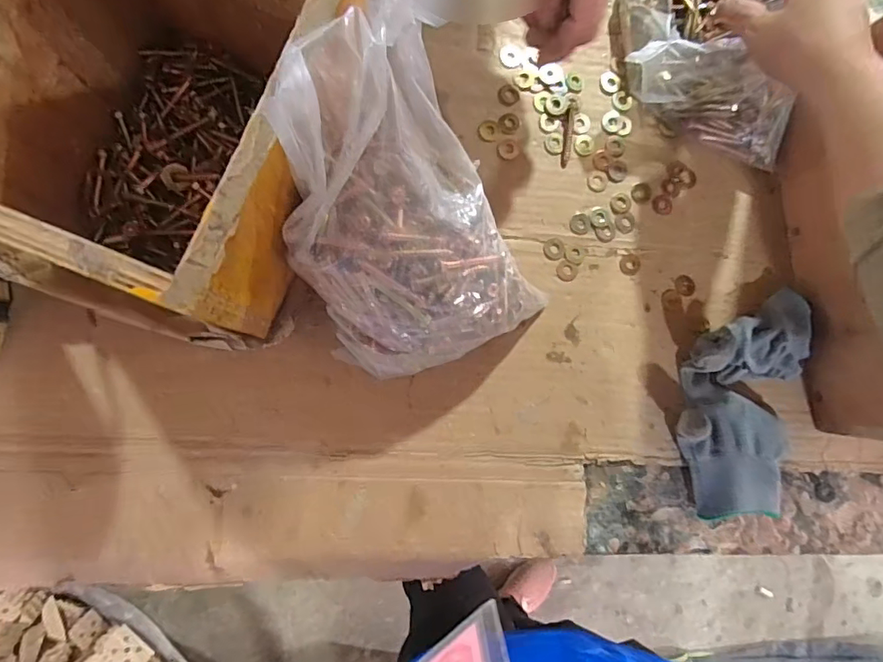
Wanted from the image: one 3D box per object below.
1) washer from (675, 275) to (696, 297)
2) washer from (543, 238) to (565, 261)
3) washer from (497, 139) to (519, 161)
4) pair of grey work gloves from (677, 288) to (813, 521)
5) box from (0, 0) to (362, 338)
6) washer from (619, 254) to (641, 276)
[{"bbox_3d":[0.220,-0.041,0.446,0.018,0.004,0.020,-32,90,-9],"label":"washer"},{"bbox_3d":[0.099,-0.072,0.434,0.019,0.004,0.019,1,85,-8],"label":"washer"},{"bbox_3d":[0.059,-0.161,0.438,0.021,0.004,0.018,-15,87,-9],"label":"washer"},{"bbox_3d":[0.248,0.060,0.420,0.110,0.047,0.193,10,84,-7],"label":"pair of grey work gloves"},{"bbox_3d":[-0.172,-0.130,0.320,0.182,0.177,0.202,23,83,-5],"label":"box"},{"bbox_3d":[0.169,-0.059,0.442,0.019,0.004,0.018,1,85,-8],"label":"washer"}]

